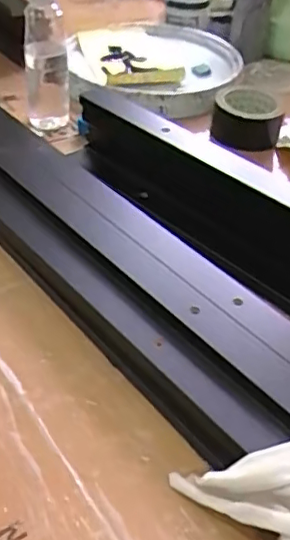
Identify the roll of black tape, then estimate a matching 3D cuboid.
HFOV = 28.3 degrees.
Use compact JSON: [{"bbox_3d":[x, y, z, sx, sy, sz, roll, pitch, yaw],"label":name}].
[{"bbox_3d":[0.137,-0.202,0.773,0.089,0.061,0.089,2,41,-2],"label":"roll of black tape"}]

